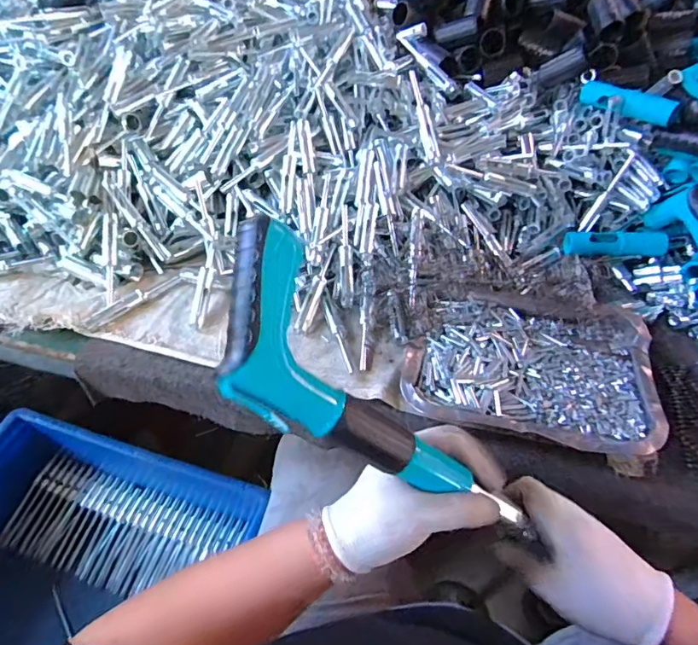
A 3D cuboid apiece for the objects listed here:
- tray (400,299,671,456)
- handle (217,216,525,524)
[{"bbox_3d":[0.192,0.049,0.519,0.253,0.033,0.165,9,50,6],"label":"tray"},{"bbox_3d":[0.009,0.063,0.317,0.274,0.026,0.091,48,54,-15],"label":"handle"}]

